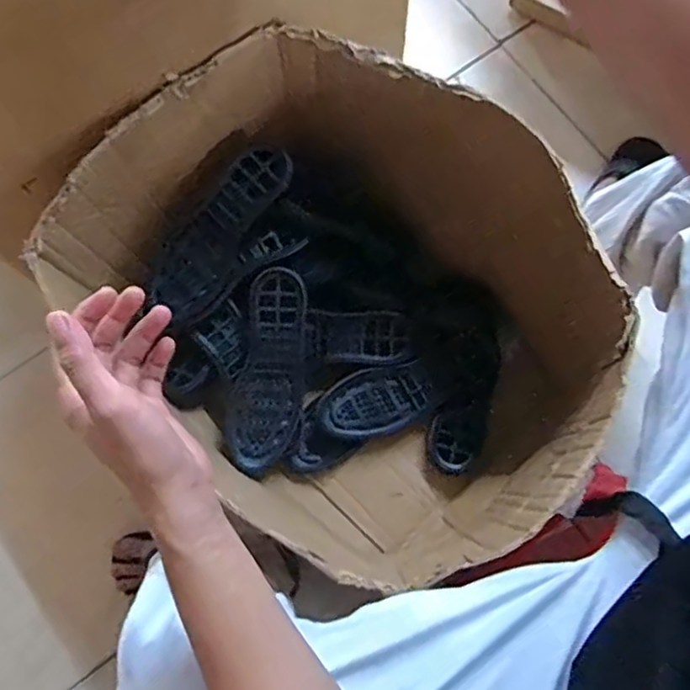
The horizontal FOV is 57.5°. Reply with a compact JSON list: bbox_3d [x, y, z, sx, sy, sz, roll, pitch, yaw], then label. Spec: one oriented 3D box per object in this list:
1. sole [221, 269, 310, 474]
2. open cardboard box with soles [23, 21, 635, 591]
[{"bbox_3d":[-0.098,0.030,0.819,0.088,0.034,0.251,9,90,3],"label":"sole"},{"bbox_3d":[0.006,-0.017,0.747,0.445,0.358,0.548,-38,79,-8],"label":"open cardboard box with soles"}]

